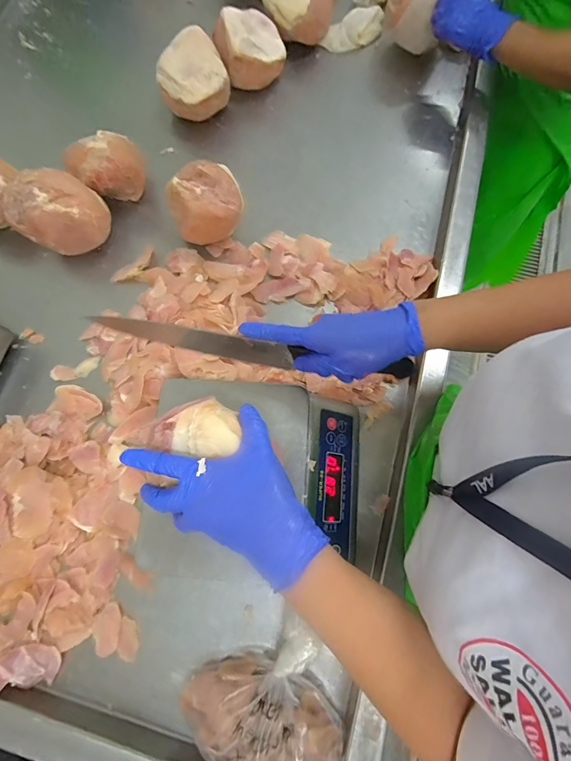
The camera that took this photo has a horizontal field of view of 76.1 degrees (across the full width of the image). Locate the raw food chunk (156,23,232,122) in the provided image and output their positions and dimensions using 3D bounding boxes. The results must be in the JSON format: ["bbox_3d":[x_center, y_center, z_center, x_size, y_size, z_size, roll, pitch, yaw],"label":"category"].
[{"bbox_3d":[-0.164,-0.538,0.665,0.123,0.102,0.112,-16,75,-4],"label":"raw food chunk"}]

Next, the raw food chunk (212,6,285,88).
[{"bbox_3d":[-0.066,-0.626,0.690,0.128,0.079,0.107,-8,75,-2],"label":"raw food chunk"}]

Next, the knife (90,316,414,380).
[{"bbox_3d":[-0.041,-0.035,0.416,0.342,0.056,0.012,10,75,2],"label":"knife"}]

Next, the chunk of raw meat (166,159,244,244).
[{"bbox_3d":[-0.126,-0.278,0.593,0.110,0.100,0.100,-18,75,-4],"label":"chunk of raw meat"}]

